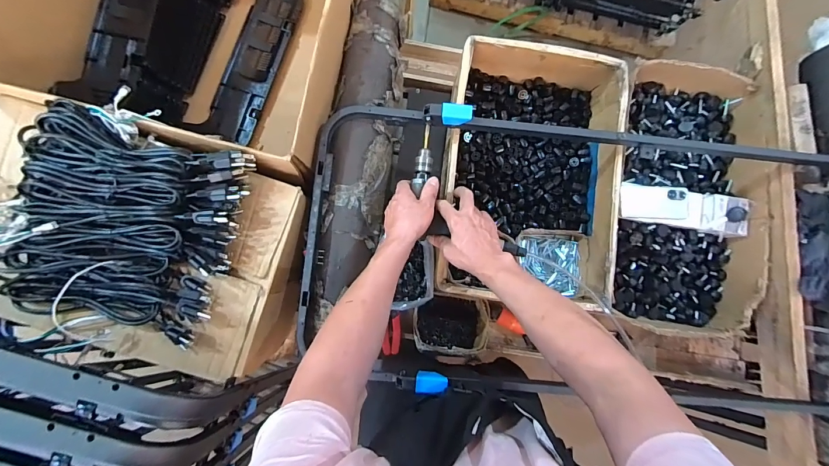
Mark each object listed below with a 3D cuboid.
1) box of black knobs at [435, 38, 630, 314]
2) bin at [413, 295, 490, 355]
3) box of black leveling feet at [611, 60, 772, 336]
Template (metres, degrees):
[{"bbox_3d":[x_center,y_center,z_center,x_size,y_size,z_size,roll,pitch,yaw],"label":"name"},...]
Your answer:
[{"bbox_3d":[0.246,-0.128,0.784,0.356,0.151,0.521,7,85,-2],"label":"box of black knobs"},{"bbox_3d":[0.082,0.211,0.823,0.167,0.068,0.127,5,85,-2],"label":"bin"},{"bbox_3d":[0.587,-0.081,0.812,0.337,0.129,0.599,7,84,3],"label":"box of black leveling feet"}]

